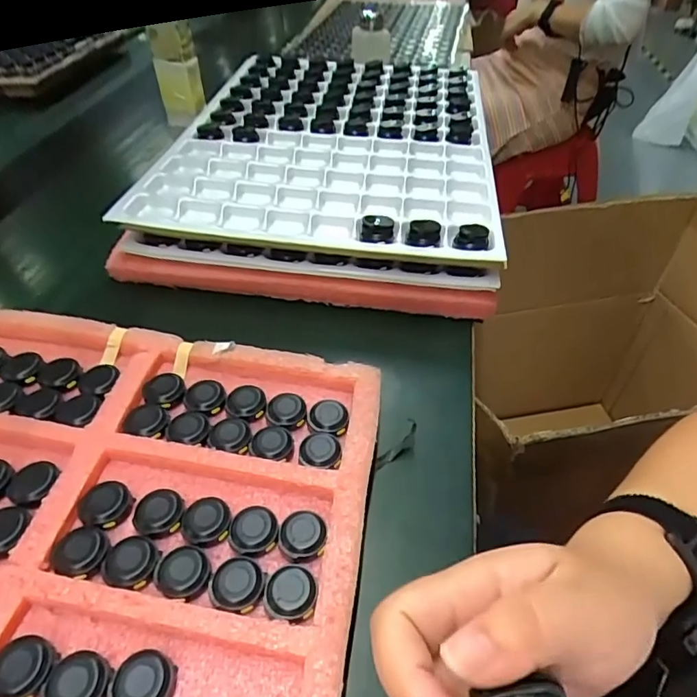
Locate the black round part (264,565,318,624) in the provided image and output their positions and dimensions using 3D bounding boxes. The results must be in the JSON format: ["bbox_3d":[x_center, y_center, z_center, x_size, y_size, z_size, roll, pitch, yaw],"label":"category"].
[{"bbox_3d":[-0.033,0.139,0.289,0.029,0.008,0.029,1,45,-1],"label":"black round part"}]

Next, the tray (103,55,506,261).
[{"bbox_3d":[-0.016,-0.263,0.619,0.359,0.043,0.489,5,45,2],"label":"tray"}]

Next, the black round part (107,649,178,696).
[{"bbox_3d":[-0.104,0.168,0.256,0.028,0.009,0.030,1,45,-1],"label":"black round part"}]

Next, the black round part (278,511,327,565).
[{"bbox_3d":[-0.028,0.116,0.314,0.028,0.014,0.029,1,45,-1],"label":"black round part"}]

